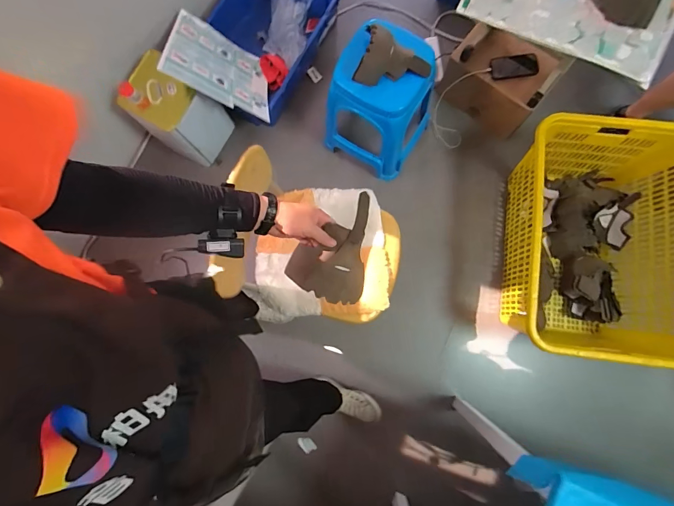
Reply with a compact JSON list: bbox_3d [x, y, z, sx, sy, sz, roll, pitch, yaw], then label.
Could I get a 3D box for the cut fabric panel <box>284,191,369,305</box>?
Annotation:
[{"bbox_3d":[-0.017,-0.007,0.693,0.142,0.027,0.200,3,96,1],"label":"cut fabric panel"}]

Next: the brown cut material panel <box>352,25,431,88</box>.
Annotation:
[{"bbox_3d":[0.187,-0.619,1.194,0.235,0.111,0.157,17,84,5],"label":"brown cut material panel"}]

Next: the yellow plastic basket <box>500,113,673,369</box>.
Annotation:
[{"bbox_3d":[0.922,-0.042,1.356,0.556,0.414,0.791,7,83,4],"label":"yellow plastic basket"}]

